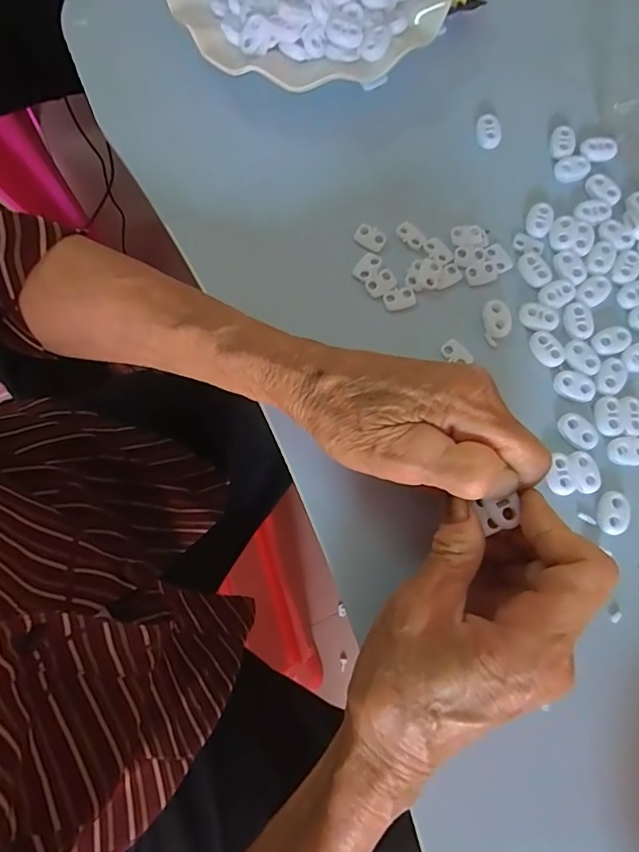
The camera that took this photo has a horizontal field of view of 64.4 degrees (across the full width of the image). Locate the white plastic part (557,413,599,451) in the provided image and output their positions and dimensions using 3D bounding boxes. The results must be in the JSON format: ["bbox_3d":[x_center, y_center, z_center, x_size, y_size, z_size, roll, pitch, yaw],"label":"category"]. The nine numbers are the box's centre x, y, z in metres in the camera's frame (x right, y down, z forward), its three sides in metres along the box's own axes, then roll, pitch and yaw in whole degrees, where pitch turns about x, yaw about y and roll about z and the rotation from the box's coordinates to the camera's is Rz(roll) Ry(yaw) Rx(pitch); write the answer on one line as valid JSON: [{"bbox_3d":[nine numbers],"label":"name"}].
[{"bbox_3d":[0.139,0.003,0.272,0.014,0.004,0.023,-42,79,-9],"label":"white plastic part"}]

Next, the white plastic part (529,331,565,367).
[{"bbox_3d":[0.127,-0.043,0.284,0.014,0.004,0.021,-30,77,-7],"label":"white plastic part"}]

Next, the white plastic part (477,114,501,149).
[{"bbox_3d":[0.105,-0.182,0.315,0.014,0.007,0.020,-4,75,0],"label":"white plastic part"}]

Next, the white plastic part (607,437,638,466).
[{"bbox_3d":[0.164,0.013,0.269,0.021,0.005,0.014,-1,75,0],"label":"white plastic part"}]

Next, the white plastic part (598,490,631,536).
[{"bbox_3d":[0.152,0.045,0.261,0.015,0.004,0.022,22,77,6],"label":"white plastic part"}]

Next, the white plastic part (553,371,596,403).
[{"bbox_3d":[0.140,-0.022,0.278,0.022,0.004,0.015,25,77,7],"label":"white plastic part"}]

